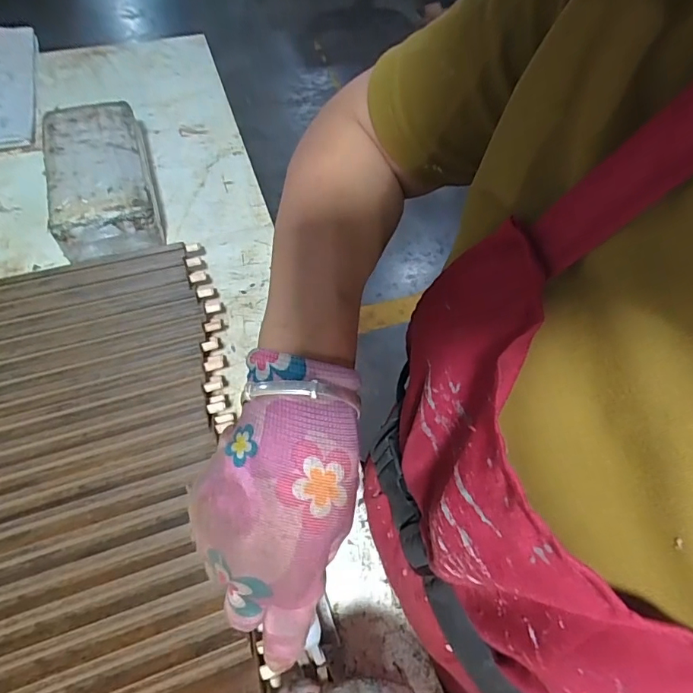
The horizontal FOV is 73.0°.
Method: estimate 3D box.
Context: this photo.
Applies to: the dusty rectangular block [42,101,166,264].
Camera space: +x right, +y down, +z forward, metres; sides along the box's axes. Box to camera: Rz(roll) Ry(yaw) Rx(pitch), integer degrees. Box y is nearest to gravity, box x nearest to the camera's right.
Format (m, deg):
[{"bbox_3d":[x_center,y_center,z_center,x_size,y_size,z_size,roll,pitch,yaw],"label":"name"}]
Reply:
[{"bbox_3d":[-0.286,-0.197,0.553,0.105,0.063,0.209,-17,60,-13],"label":"dusty rectangular block"}]

